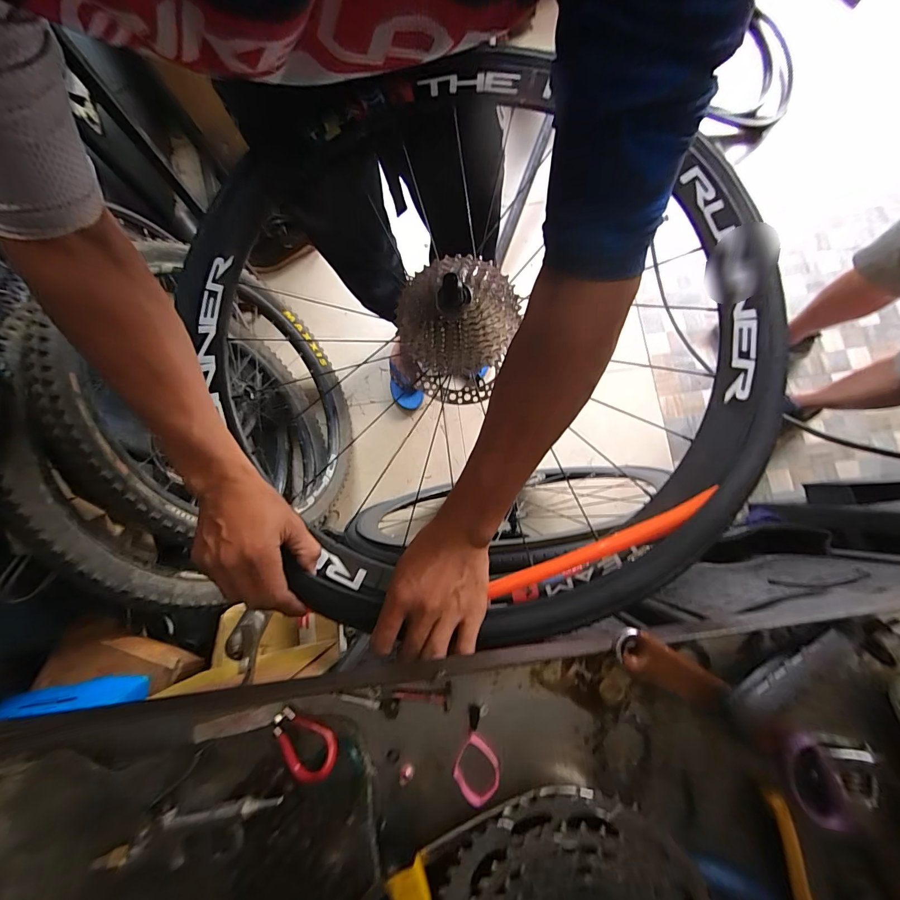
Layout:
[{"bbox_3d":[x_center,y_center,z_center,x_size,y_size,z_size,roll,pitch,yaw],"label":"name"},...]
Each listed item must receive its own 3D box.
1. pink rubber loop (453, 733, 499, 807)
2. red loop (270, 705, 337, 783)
[{"bbox_3d":[0.020,0.232,0.290,0.032,0.004,0.038,30,80,7],"label":"pink rubber loop"},{"bbox_3d":[-0.105,0.212,0.289,0.049,0.010,0.032,29,80,7],"label":"red loop"}]

